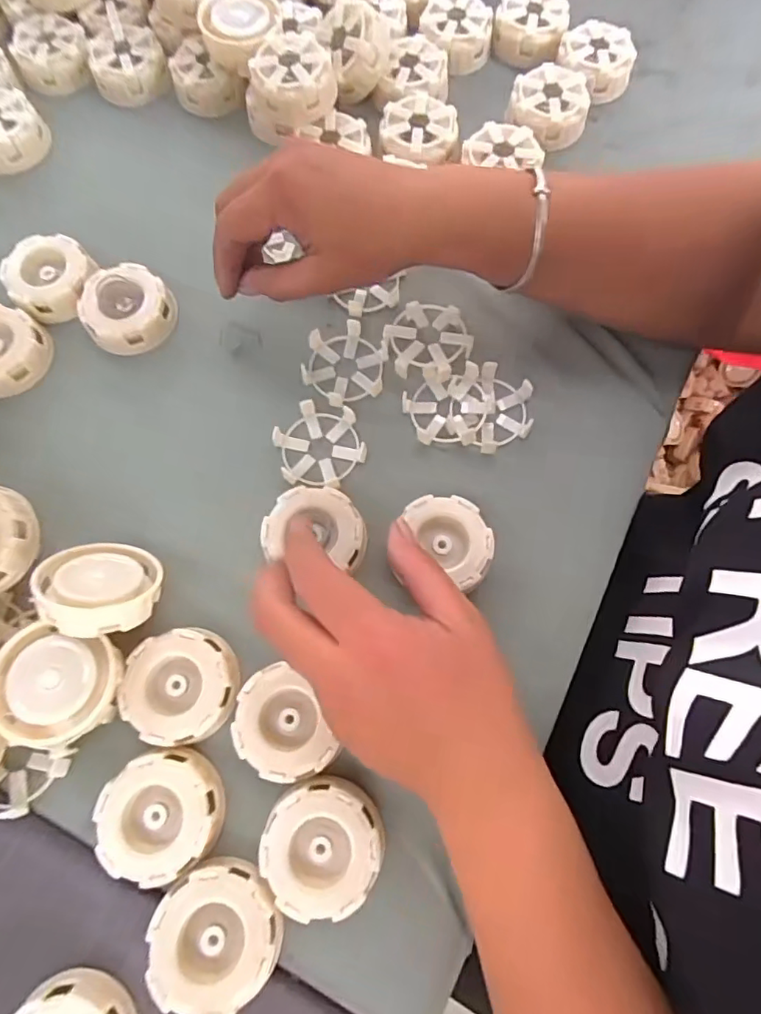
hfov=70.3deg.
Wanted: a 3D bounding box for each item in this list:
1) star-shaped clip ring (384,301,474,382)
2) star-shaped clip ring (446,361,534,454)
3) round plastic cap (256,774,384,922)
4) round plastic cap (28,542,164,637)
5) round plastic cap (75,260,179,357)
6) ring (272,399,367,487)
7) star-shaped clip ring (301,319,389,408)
[{"bbox_3d":[0.033,-0.114,0.373,0.059,0.018,0.056,7,73,3],"label":"star-shaped clip ring"},{"bbox_3d":[0.074,-0.066,0.363,0.054,0.015,0.059,6,72,3],"label":"star-shaped clip ring"},{"bbox_3d":[-0.030,0.177,0.285,0.059,0.025,0.060,0,72,1],"label":"round plastic cap"},{"bbox_3d":[-0.157,0.043,0.302,0.062,0.016,0.059,6,34,-34],"label":"round plastic cap"},{"bbox_3d":[-0.179,-0.141,0.378,0.059,0.027,0.063,0,72,1],"label":"round plastic cap"},{"bbox_3d":[-0.040,-0.041,0.355,0.060,0.013,0.054,11,73,4],"label":"ring"},{"bbox_3d":[-0.024,-0.099,0.372,0.054,0.012,0.061,8,73,4],"label":"star-shaped clip ring"}]

